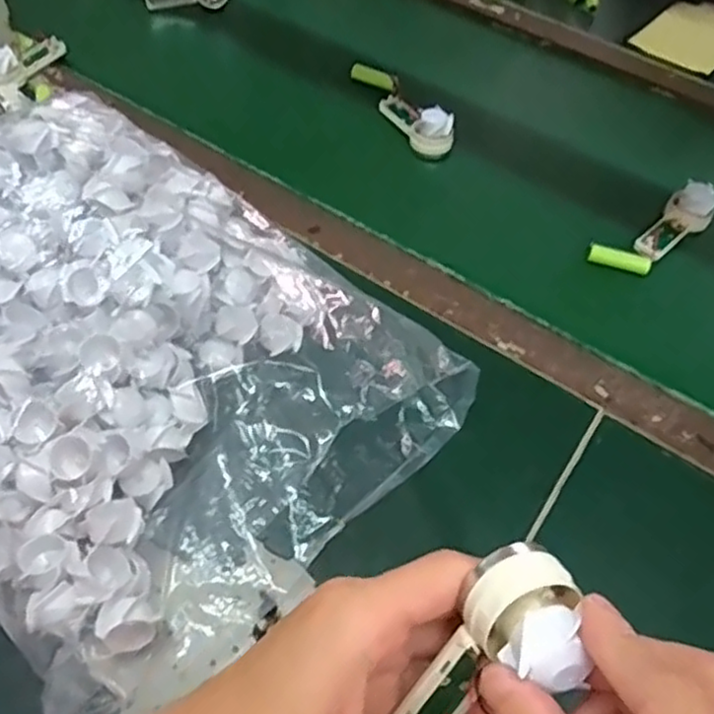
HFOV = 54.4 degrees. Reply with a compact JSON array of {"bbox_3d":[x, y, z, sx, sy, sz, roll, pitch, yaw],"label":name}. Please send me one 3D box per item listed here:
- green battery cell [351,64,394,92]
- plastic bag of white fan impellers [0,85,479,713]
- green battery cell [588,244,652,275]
[{"bbox_3d":[0.017,-0.283,0.706,0.051,0.014,0.016,34,59,17],"label":"green battery cell"},{"bbox_3d":[-0.156,-0.009,0.436,0.377,0.084,0.304,36,59,19],"label":"plastic bag of white fan impellers"},{"bbox_3d":[0.220,-0.081,0.579,0.050,0.013,0.011,17,55,6],"label":"green battery cell"}]

